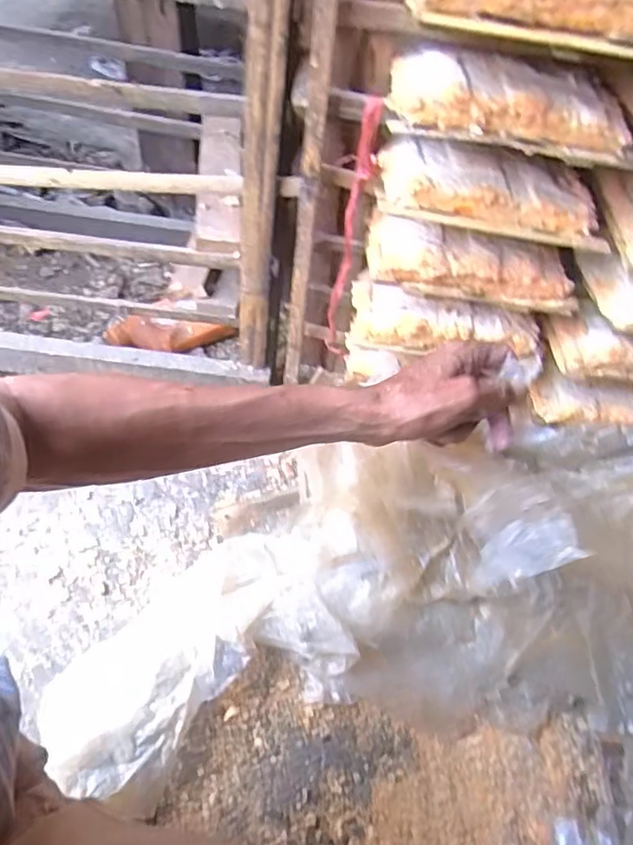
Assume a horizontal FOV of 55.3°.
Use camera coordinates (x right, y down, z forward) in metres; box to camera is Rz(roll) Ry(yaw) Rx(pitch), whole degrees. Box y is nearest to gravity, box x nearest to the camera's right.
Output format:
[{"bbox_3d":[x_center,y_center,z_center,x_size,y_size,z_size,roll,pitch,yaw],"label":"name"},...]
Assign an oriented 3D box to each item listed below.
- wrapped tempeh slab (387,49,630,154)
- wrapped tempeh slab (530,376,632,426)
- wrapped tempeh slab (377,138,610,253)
[{"bbox_3d":[0.176,-0.295,0.552,0.214,0.041,0.103,5,50,-1],"label":"wrapped tempeh slab"},{"bbox_3d":[0.379,-0.020,0.758,0.213,0.029,0.057,5,50,-2],"label":"wrapped tempeh slab"},{"bbox_3d":[0.177,-0.236,0.612,0.223,0.050,0.102,3,51,-3],"label":"wrapped tempeh slab"}]

